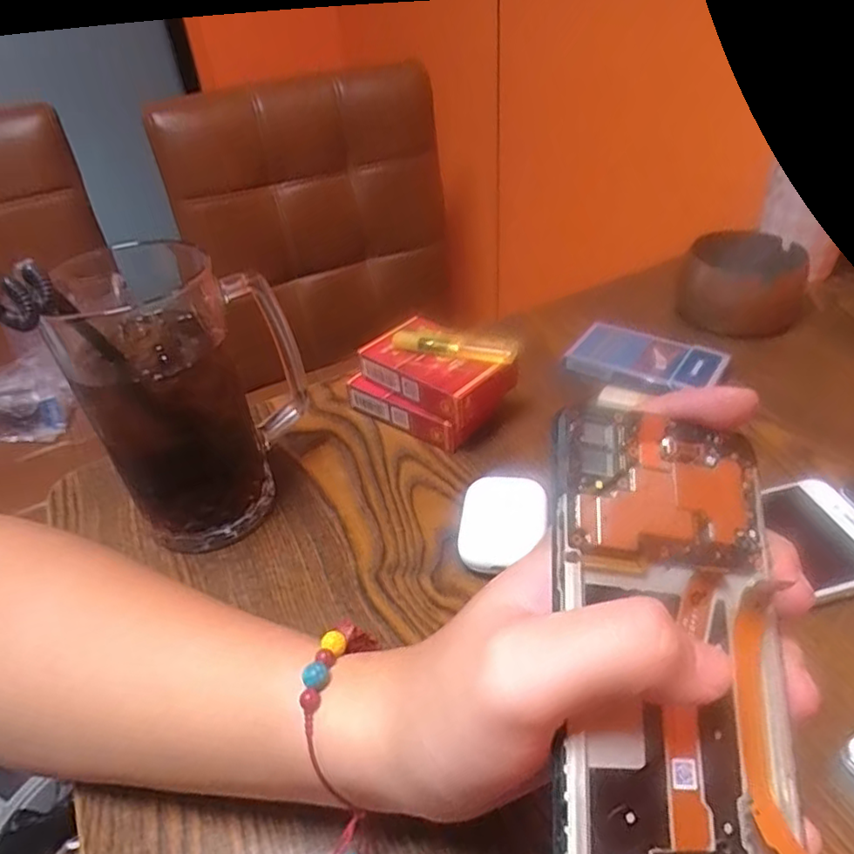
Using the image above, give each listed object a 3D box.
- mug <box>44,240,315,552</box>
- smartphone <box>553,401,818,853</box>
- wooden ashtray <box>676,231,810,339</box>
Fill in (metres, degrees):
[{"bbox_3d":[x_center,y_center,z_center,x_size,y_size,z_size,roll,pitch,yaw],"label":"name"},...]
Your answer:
[{"bbox_3d":[-0.118,-0.021,0.332,0.100,0.156,0.088,-14,40,-11],"label":"mug"},{"bbox_3d":[0.069,0.068,0.172,0.072,0.005,0.147,9,69,-13],"label":"smartphone"},{"bbox_3d":[0.242,-0.109,0.481,0.085,0.051,0.076,9,41,17],"label":"wooden ashtray"}]

